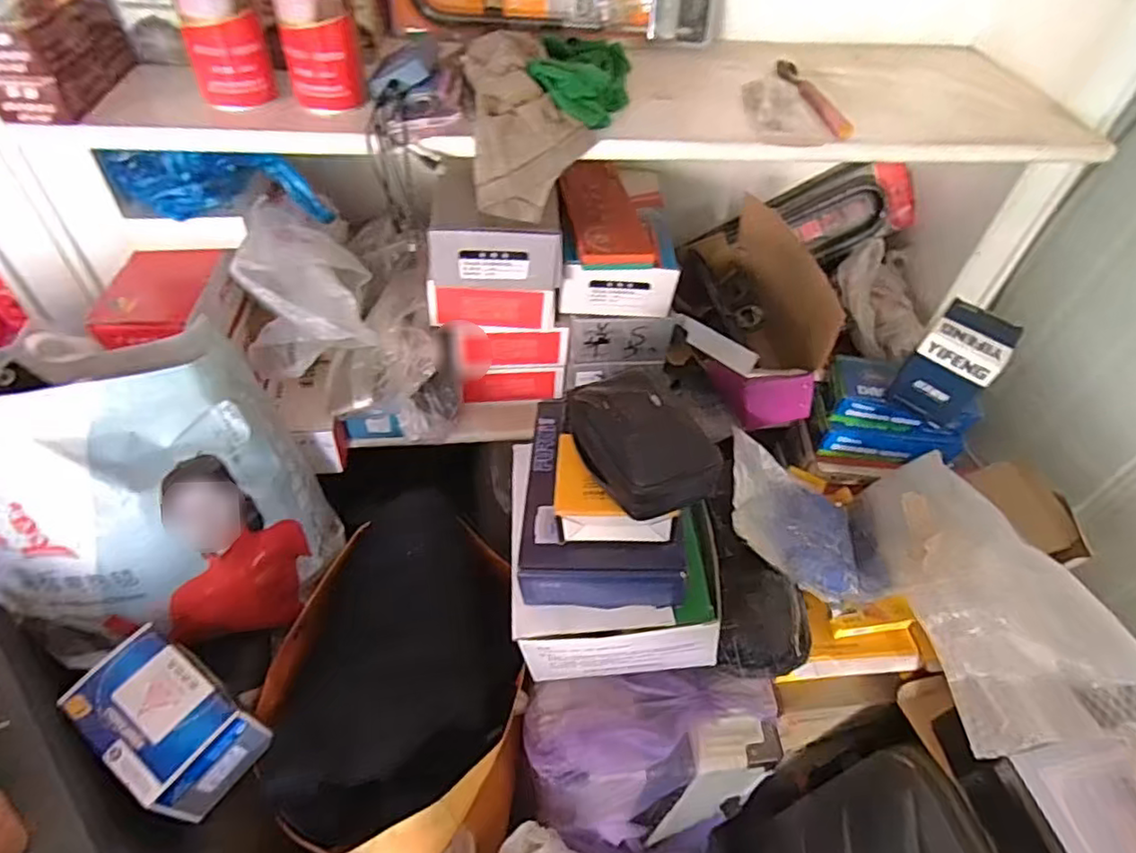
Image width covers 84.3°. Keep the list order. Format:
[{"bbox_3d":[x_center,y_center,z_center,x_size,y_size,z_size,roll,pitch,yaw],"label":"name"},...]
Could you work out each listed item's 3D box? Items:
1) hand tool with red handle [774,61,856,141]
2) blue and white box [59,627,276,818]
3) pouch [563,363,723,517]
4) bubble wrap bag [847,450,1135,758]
[{"bbox_3d":[0.256,-0.351,0.665,0.025,0.017,0.164,-3,49,-10],"label":"hand tool with red handle"},{"bbox_3d":[-0.355,0.262,0.557,0.144,0.079,0.091,29,51,19],"label":"blue and white box"},{"bbox_3d":[0.061,0.010,0.522,0.080,0.057,0.135,-26,56,-26],"label":"pouch"},{"bbox_3d":[0.428,0.168,0.658,0.141,0.102,0.291,-8,49,-13],"label":"bubble wrap bag"}]

